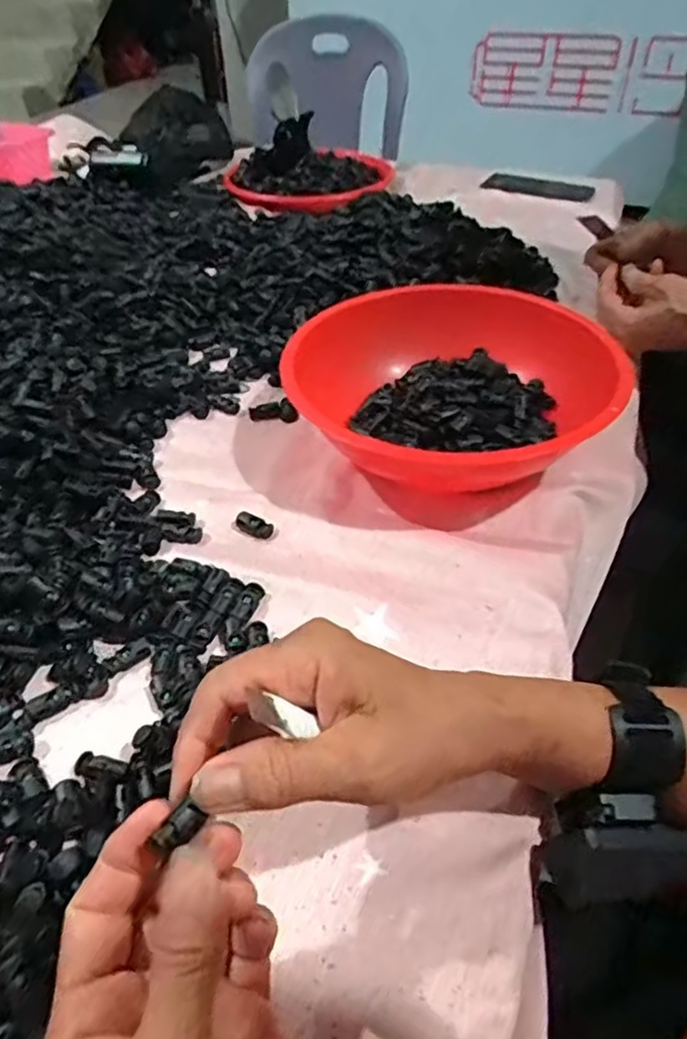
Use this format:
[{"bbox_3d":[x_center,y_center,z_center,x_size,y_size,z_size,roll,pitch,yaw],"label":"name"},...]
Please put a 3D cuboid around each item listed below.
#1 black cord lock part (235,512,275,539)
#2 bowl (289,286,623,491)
[{"bbox_3d":[-0.064,0.003,0.474,0.030,0.004,0.015,23,48,21],"label":"black cord lock part"},{"bbox_3d":[0.077,-0.100,0.526,0.239,0.079,0.234,0,44,0],"label":"bowl"}]

